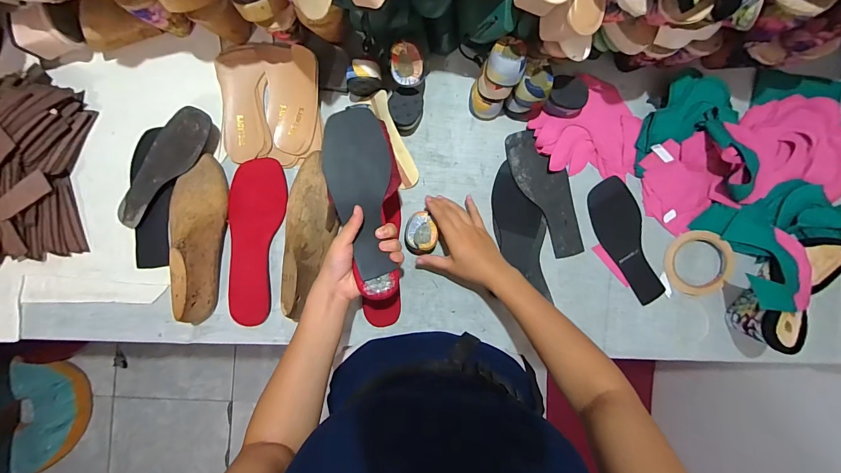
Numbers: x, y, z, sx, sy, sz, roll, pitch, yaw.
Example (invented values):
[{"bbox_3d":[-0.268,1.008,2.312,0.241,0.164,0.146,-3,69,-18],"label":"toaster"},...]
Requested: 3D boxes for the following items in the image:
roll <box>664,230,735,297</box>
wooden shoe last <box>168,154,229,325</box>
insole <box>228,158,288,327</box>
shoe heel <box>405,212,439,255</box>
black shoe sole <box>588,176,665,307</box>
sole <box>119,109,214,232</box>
[{"bbox_3d":[0.442,0.045,0.569,0.104,0.013,0.099,0,91,-3],"label":"roll"},{"bbox_3d":[-0.322,0.003,0.503,0.075,0.074,0.234,0,91,-3],"label":"wooden shoe last"},{"bbox_3d":[-0.247,0.008,0.533,0.077,0.014,0.238,5,91,-9],"label":"insole"},{"bbox_3d":[0.001,-0.005,0.542,0.046,0.036,0.062,7,91,-3],"label":"shoe heel"},{"bbox_3d":[0.323,0.009,0.572,0.074,0.007,0.201,-18,90,-4],"label":"black shoe sole"},{"bbox_3d":[-0.372,-0.099,0.520,0.074,0.028,0.196,37,90,-3],"label":"sole"}]

